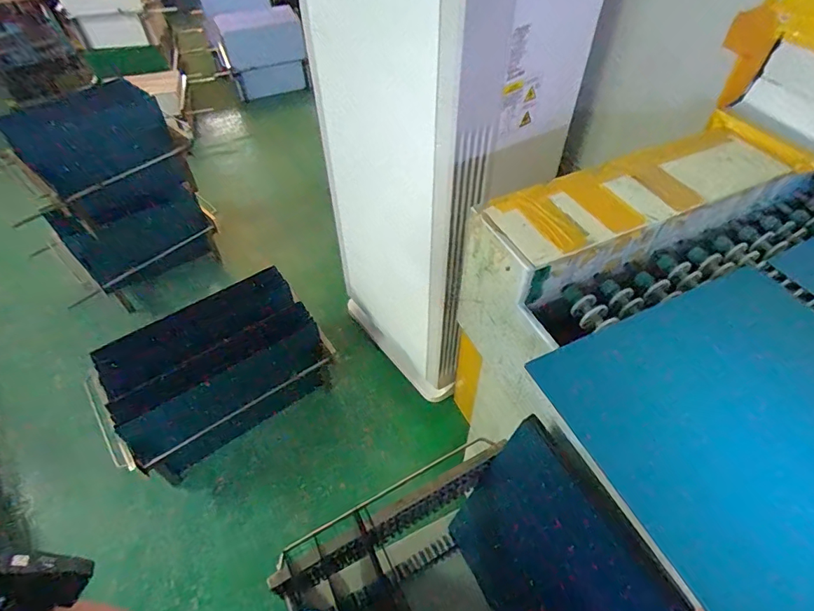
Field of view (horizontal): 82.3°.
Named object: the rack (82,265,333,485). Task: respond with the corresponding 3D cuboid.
[{"bbox_3d":[-0.578,0.215,1.438,0.622,0.333,0.344,-29,55,-22],"label":"rack"}]

